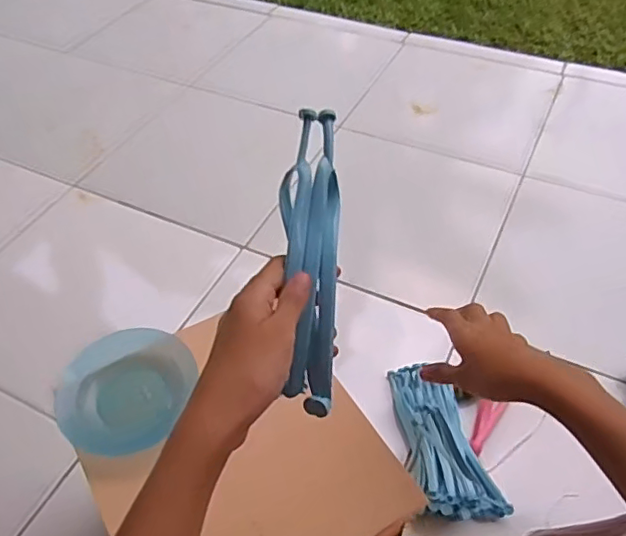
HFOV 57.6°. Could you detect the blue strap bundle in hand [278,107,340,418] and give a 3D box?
[{"bbox_3d":[-0.001,-0.008,0.374,0.036,0.020,0.199,-1,82,2],"label":"blue strap bundle in hand"}]

